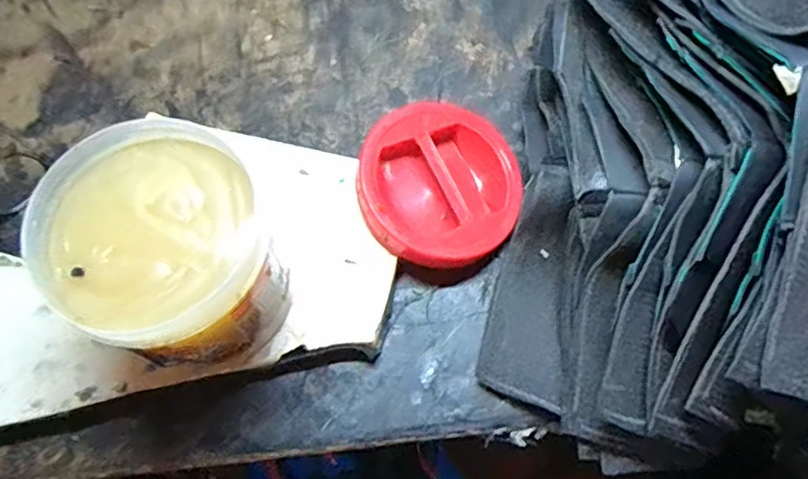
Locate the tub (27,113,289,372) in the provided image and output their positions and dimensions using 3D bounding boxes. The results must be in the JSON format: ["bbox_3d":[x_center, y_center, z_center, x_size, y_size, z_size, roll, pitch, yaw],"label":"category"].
[{"bbox_3d":[-0.130,0.019,0.380,0.110,0.150,0.116,-1,67,2],"label":"tub"}]

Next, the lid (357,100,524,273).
[{"bbox_3d":[0.025,-0.040,0.454,0.122,0.035,0.122,4,73,-14],"label":"lid"}]

